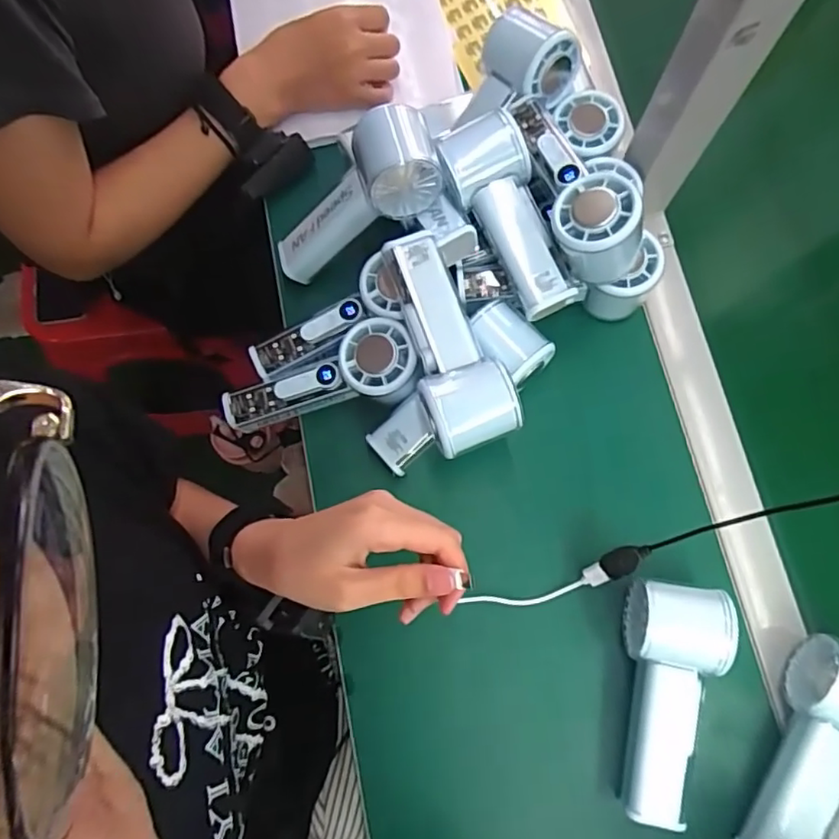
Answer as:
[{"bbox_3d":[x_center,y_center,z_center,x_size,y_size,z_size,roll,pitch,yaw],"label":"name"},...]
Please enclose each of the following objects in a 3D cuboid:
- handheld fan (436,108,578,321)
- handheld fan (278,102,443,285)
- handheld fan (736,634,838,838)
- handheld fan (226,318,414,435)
[{"bbox_3d":[0.065,-0.147,0.436,0.060,0.057,0.148,-25,78,-6],"label":"handheld fan"},{"bbox_3d":[-0.058,-0.166,0.449,0.152,0.060,0.068,-30,76,28],"label":"handheld fan"},{"bbox_3d":[0.260,0.223,0.384,0.058,0.042,0.148,31,78,7],"label":"handheld fan"},{"bbox_3d":[-0.072,-0.028,0.454,0.151,0.052,0.056,-17,76,15],"label":"handheld fan"}]

